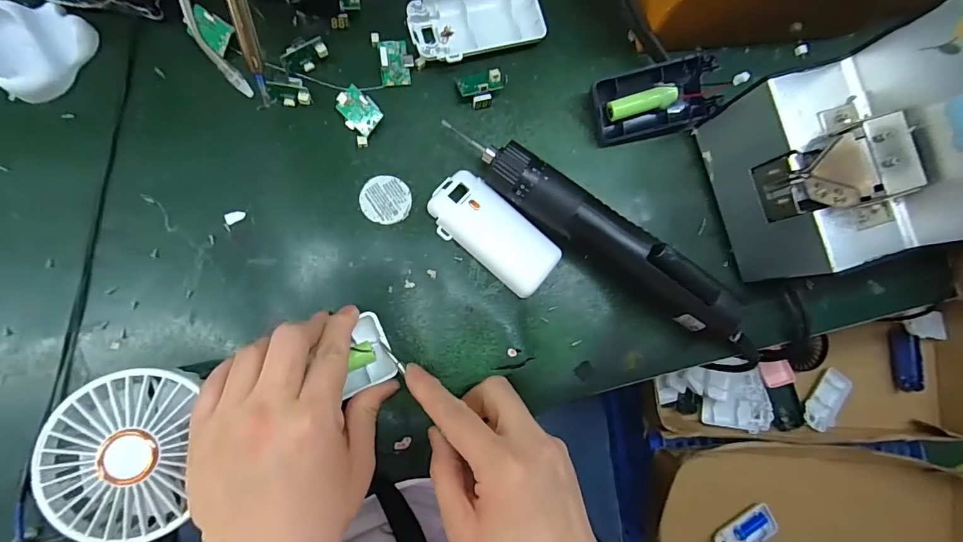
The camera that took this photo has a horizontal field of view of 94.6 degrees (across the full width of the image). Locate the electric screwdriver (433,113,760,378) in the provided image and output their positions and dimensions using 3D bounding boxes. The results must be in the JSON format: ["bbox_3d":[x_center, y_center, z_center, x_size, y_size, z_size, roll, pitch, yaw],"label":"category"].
[{"bbox_3d":[0.101,-0.010,0.301,0.273,0.045,0.034,35,80,-3],"label":"electric screwdriver"}]

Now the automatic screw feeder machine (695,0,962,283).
[{"bbox_3d":[0.263,-0.079,0.276,0.166,0.145,0.119,-17,86,-9],"label":"automatic screw feeder machine"}]

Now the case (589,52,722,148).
[{"bbox_3d":[0.125,-0.122,0.324,0.088,0.028,0.045,-14,85,-9],"label":"case"}]

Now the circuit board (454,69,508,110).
[{"bbox_3d":[0.002,-0.130,0.315,0.037,0.015,0.024,-11,85,-9],"label":"circuit board"}]

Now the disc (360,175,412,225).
[{"bbox_3d":[-0.065,-0.049,0.301,0.033,0.004,0.033,1,83,-8],"label":"disc"}]

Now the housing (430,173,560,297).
[{"bbox_3d":[0.008,-0.026,0.303,0.092,0.017,0.044,41,80,-2],"label":"housing"}]

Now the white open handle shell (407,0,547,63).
[{"bbox_3d":[-0.003,-0.177,0.317,0.094,0.015,0.049,-16,86,-9],"label":"white open handle shell"}]

